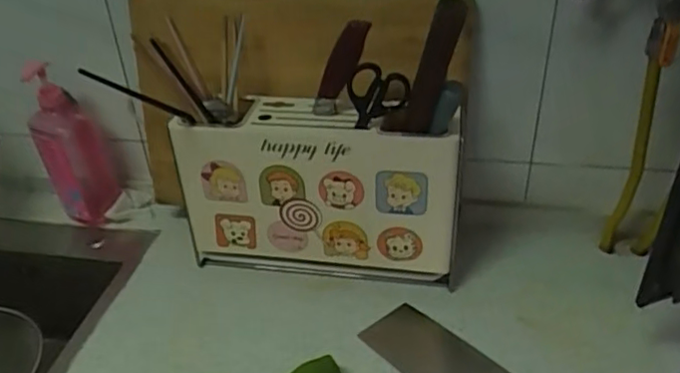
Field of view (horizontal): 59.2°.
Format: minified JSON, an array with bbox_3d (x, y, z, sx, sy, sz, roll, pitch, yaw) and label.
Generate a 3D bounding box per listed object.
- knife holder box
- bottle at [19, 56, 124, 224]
[{"bbox_3d":[-0.028,0.018,0.780,0.350,0.236,0.083,4,35,12],"label":"knife holder box"},{"bbox_3d":[-0.411,-0.064,0.920,0.094,0.280,0.087,-18,36,-20],"label":"bottle"}]

